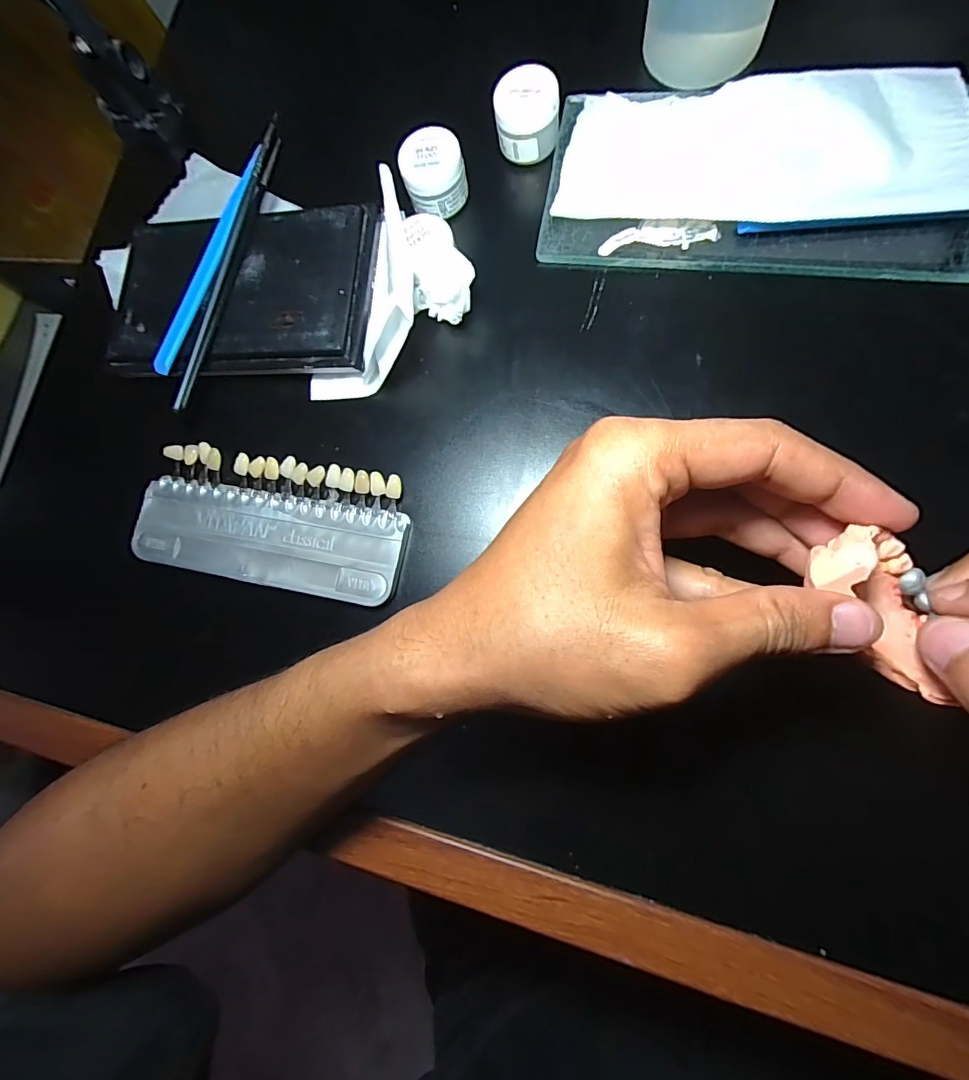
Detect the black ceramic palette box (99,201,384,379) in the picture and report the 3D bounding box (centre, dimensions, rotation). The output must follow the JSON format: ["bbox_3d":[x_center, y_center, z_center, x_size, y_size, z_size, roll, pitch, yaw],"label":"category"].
[{"bbox_3d":[-0.133,-0.137,0.261,0.148,0.020,0.095,2,81,10],"label":"black ceramic palette box"}]

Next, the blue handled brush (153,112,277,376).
[{"bbox_3d":[-0.144,-0.162,0.256,0.010,0.008,0.155,19,85,13],"label":"blue handled brush"}]

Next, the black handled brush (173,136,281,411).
[{"bbox_3d":[-0.139,-0.146,0.252,0.010,0.009,0.160,14,84,12],"label":"black handled brush"}]

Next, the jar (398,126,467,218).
[{"bbox_3d":[-0.026,-0.194,0.252,0.032,0.024,0.033,-2,81,10],"label":"jar"}]

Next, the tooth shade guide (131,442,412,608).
[{"bbox_3d":[-0.111,-0.010,0.246,0.150,0.013,0.065,10,83,12],"label":"tooth shade guide"}]

